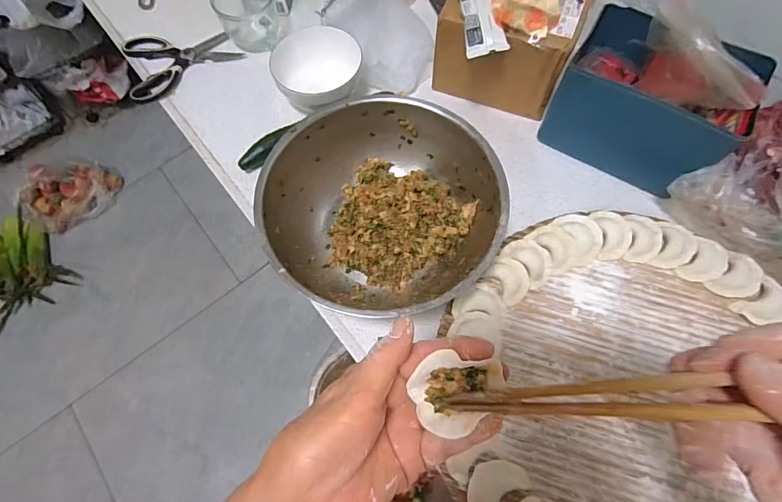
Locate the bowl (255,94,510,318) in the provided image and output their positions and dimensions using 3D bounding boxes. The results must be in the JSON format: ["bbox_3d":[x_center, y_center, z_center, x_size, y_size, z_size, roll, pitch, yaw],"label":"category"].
[{"bbox_3d":[-0.009,-0.048,0.476,0.258,0.082,0.263,0,68,1],"label":"bowl"}]

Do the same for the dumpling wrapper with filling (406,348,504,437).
[{"bbox_3d":[0.039,0.079,0.235,0.053,0.019,0.040,-27,73,7],"label":"dumpling wrapper with filling"}]

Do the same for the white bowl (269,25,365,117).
[{"bbox_3d":[-0.104,-0.260,0.582,0.125,0.065,0.098,-11,68,-3],"label":"white bowl"}]

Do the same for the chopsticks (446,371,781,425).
[{"bbox_3d":[0.155,0.065,0.182,0.253,0.018,0.030,-7,67,17],"label":"chopsticks"}]

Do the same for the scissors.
[{"bbox_3d":[-0.345,-0.321,0.649,0.177,0.013,0.149,-28,70,-10],"label":"scissors"}]

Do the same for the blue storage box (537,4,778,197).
[{"bbox_3d":[0.317,-0.187,0.513,0.192,0.133,0.141,31,72,13],"label":"blue storage box"}]

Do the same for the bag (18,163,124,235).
[{"bbox_3d":[-1.117,-0.209,1.403,0.285,0.113,0.202,-38,72,-13],"label":"bag"}]

